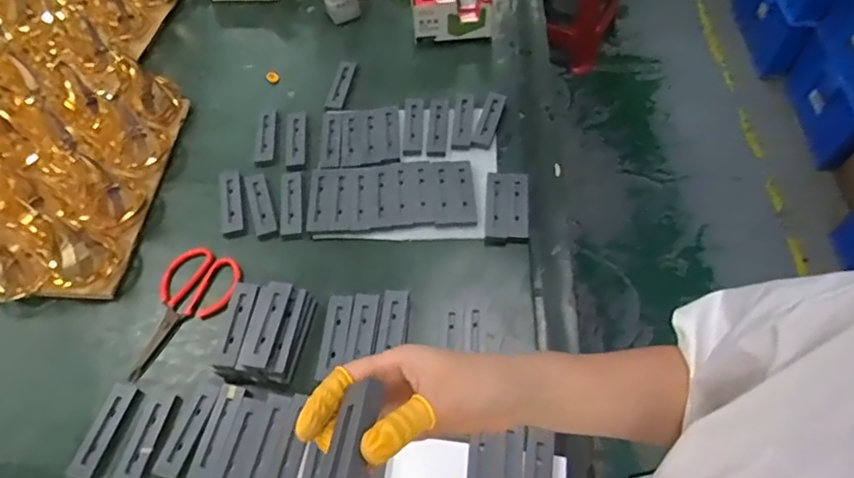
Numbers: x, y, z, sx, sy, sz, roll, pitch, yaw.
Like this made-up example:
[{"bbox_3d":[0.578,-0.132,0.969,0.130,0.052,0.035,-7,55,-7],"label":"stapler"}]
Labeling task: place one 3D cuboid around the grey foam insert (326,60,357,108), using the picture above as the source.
[{"bbox_3d":[-0.145,-0.259,0.921,0.031,0.010,0.105,9,60,8],"label":"grey foam insert"}]

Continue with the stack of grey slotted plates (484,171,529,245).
[{"bbox_3d":[0.114,-0.045,0.778,0.060,0.010,0.119,2,59,4],"label":"stack of grey slotted plates"}]

